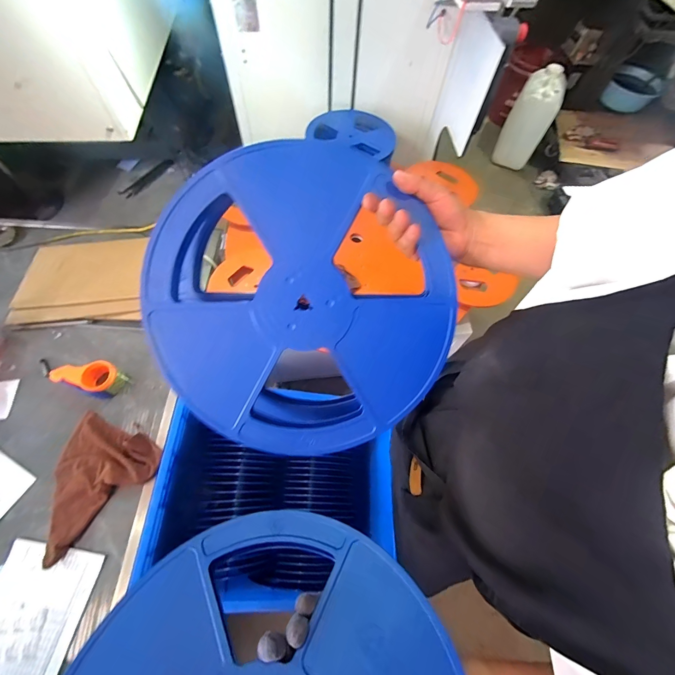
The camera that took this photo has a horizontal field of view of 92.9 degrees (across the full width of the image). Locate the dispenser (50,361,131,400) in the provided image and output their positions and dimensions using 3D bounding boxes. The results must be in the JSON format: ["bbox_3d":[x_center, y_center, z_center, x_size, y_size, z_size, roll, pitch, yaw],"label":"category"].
[{"bbox_3d":[-0.651,0.102,0.851,0.127,0.078,0.090,18,64,5],"label":"dispenser"}]

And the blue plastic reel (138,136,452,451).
[{"bbox_3d":[-0.036,-0.038,0.362,0.315,0.065,0.305,7,96,-4],"label":"blue plastic reel"}]

